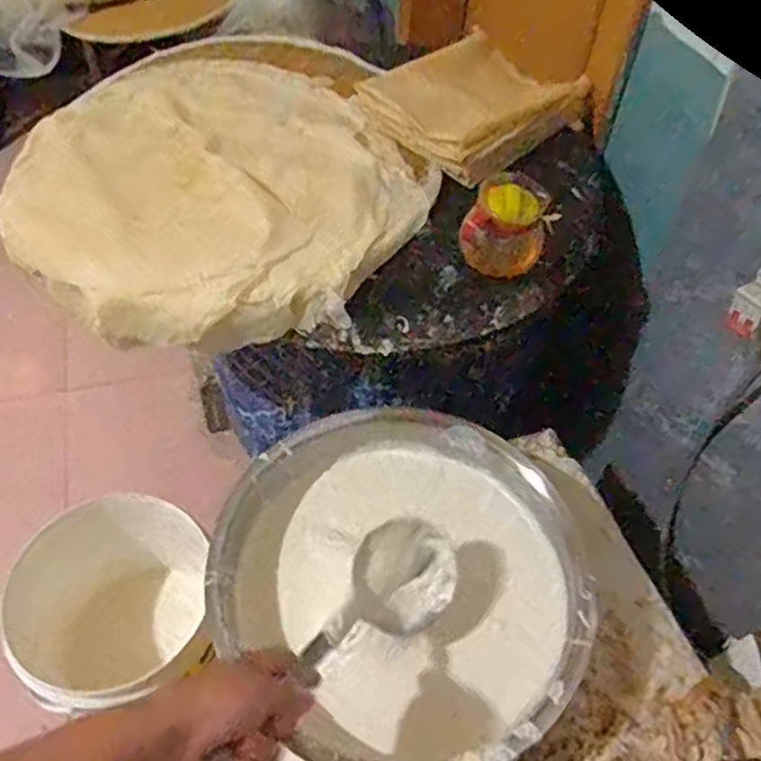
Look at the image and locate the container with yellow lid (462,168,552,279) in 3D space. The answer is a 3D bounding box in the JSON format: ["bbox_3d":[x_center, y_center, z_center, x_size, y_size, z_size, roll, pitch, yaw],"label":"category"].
[{"bbox_3d":[0.145,-0.179,0.802,0.088,0.100,0.083,2,52,-3],"label":"container with yellow lid"}]

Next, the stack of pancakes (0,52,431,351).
[{"bbox_3d":[-0.211,-0.266,0.912,0.535,0.103,0.500,36,58,22],"label":"stack of pancakes"}]

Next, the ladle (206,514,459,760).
[{"bbox_3d":[-0.039,0.224,0.581,0.086,0.084,0.346,32,27,20],"label":"ladle"}]

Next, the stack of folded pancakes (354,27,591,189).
[{"bbox_3d":[0.134,-0.394,0.982,0.223,0.052,0.328,34,57,21],"label":"stack of folded pancakes"}]

